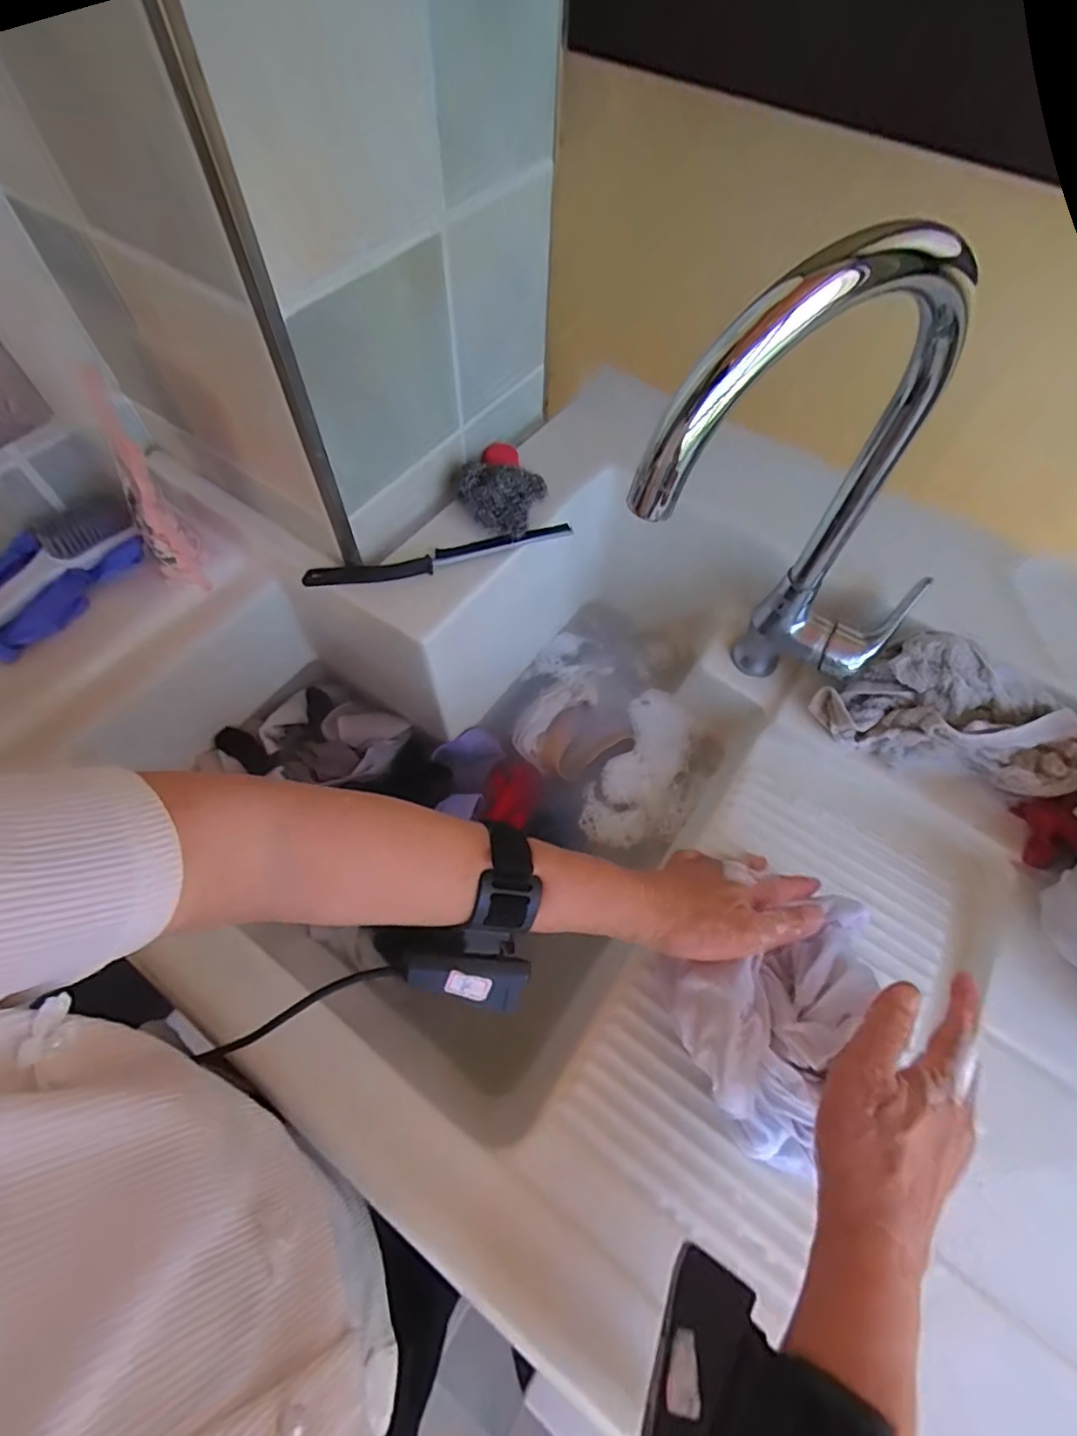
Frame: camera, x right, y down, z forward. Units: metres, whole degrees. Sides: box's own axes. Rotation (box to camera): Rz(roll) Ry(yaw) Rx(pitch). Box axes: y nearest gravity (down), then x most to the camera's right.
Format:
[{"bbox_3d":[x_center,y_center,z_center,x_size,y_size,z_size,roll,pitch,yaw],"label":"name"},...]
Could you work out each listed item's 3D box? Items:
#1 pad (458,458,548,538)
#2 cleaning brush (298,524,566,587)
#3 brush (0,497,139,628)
[{"bbox_3d":[-0.032,-0.188,0.492,0.060,0.030,0.066,19,63,8],"label":"pad"},{"bbox_3d":[-0.079,-0.132,0.479,0.217,0.011,0.020,-15,63,-10],"label":"cleaning brush"},{"bbox_3d":[-0.402,-0.115,0.457,0.038,0.035,0.176,40,67,17],"label":"brush"}]

